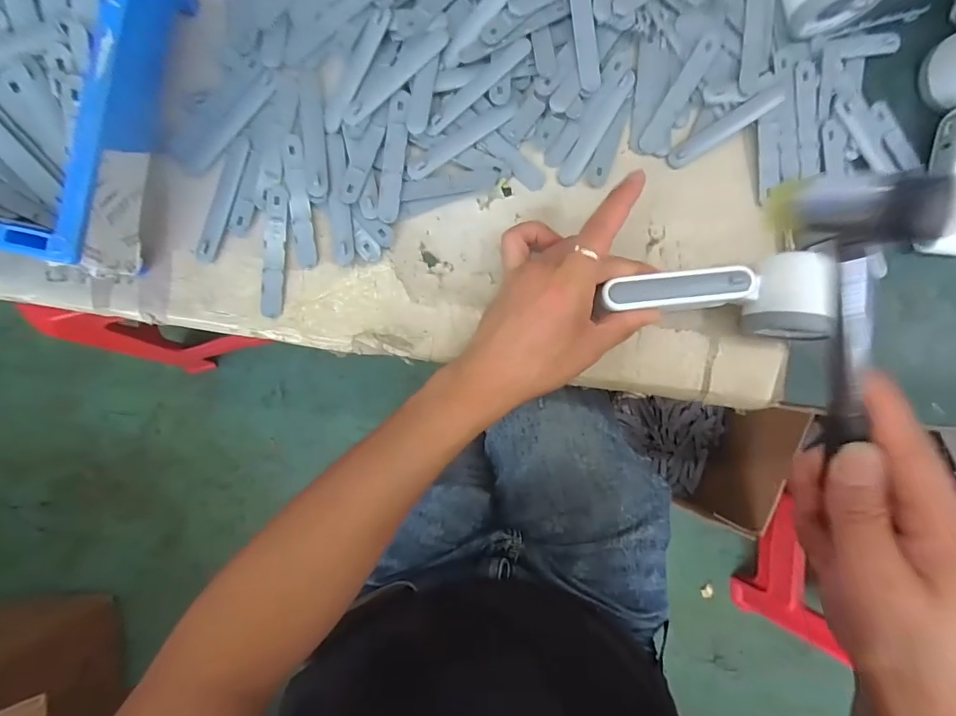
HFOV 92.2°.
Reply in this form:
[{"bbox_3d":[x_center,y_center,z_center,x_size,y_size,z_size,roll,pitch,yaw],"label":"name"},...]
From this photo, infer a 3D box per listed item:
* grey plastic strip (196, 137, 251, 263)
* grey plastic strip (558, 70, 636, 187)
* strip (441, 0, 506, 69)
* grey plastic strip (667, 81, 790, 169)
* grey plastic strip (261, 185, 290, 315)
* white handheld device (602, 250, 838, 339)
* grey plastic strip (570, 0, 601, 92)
[{"bbox_3d":[-0.183,-0.114,0.332,0.016,0.004,0.092,17,91,-4],"label":"grey plastic strip"},{"bbox_3d":[0.089,-0.174,0.347,0.018,0.005,0.094,30,96,-13],"label":"grey plastic strip"},{"bbox_3d":[0.003,-0.247,0.333,0.013,0.005,0.083,40,96,2],"label":"strip"},{"bbox_3d":[0.191,-0.178,0.355,0.097,0.004,0.016,-32,94,6],"label":"grey plastic strip"},{"bbox_3d":[-0.148,-0.077,0.333,0.015,0.004,0.093,4,91,-3],"label":"grey plastic strip"},{"bbox_3d":[0.168,-0.045,0.334,0.160,0.047,0.056,1,92,-4],"label":"white handheld device"},{"bbox_3d":[0.078,-0.246,0.338,0.016,0.004,0.094,-9,98,4],"label":"grey plastic strip"}]

